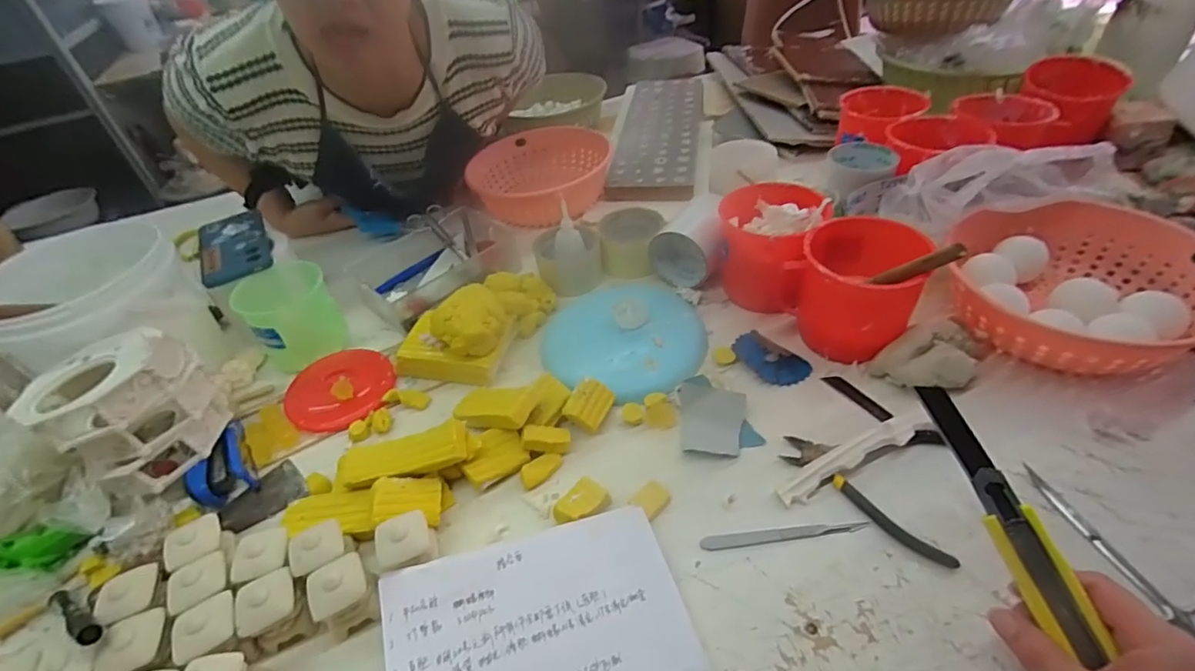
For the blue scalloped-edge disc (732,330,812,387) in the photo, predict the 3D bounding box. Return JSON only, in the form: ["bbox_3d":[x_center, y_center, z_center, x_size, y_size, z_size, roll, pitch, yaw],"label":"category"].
[{"bbox_3d":[0.182,0.023,0.580,0.044,0.013,0.082,-30,47,-22],"label":"blue scalloped-edge disc"}]

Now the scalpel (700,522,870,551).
[{"bbox_3d":[0.150,0.161,0.439,0.130,0.004,0.012,-7,43,1],"label":"scalpel"}]

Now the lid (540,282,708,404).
[{"bbox_3d":[0.031,-0.005,0.625,0.180,0.015,0.175,-4,43,4],"label":"lid"}]

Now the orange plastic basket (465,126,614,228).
[{"bbox_3d":[-0.092,-0.252,0.886,0.215,0.090,0.230,-1,43,9],"label":"orange plastic basket"}]

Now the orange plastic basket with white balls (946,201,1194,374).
[{"bbox_3d":[0.485,-0.050,0.554,0.215,0.077,0.209,-4,43,4],"label":"orange plastic basket with white balls"}]

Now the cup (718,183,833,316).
[{"bbox_3d":[0.193,-0.101,0.633,0.123,0.106,0.129,-5,42,5],"label":"cup"}]

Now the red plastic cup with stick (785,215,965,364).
[{"bbox_3d":[0.264,-0.050,0.554,0.115,0.134,0.107,-4,43,4],"label":"red plastic cup with stick"}]

